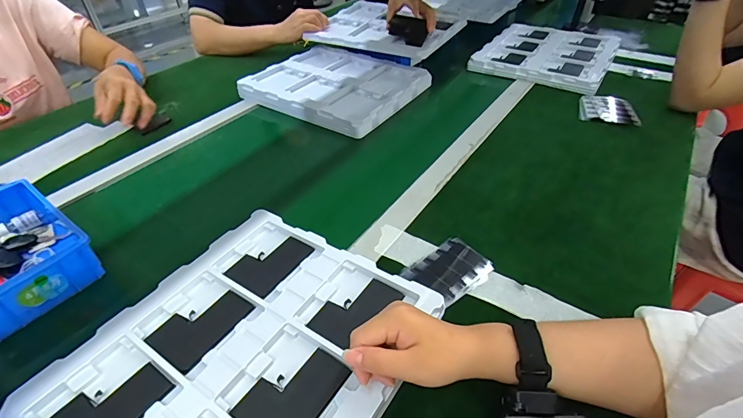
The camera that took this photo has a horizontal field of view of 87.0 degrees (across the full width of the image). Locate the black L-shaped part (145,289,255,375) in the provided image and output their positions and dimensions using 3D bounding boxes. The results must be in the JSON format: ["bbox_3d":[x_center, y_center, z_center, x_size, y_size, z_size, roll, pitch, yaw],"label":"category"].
[{"bbox_3d":[-0.177,0.118,0.408,0.068,0.004,0.089,22,47,27],"label":"black L-shaped part"}]

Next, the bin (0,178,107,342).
[{"bbox_3d":[-0.436,0.055,0.467,0.194,0.064,0.126,24,48,29],"label":"bin"}]

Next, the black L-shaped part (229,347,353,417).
[{"bbox_3d":[-0.071,0.164,0.354,0.066,0.004,0.090,23,47,28],"label":"black L-shaped part"}]

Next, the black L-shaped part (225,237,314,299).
[{"bbox_3d":[-0.121,0.062,0.469,0.065,0.007,0.090,23,47,28],"label":"black L-shaped part"}]

